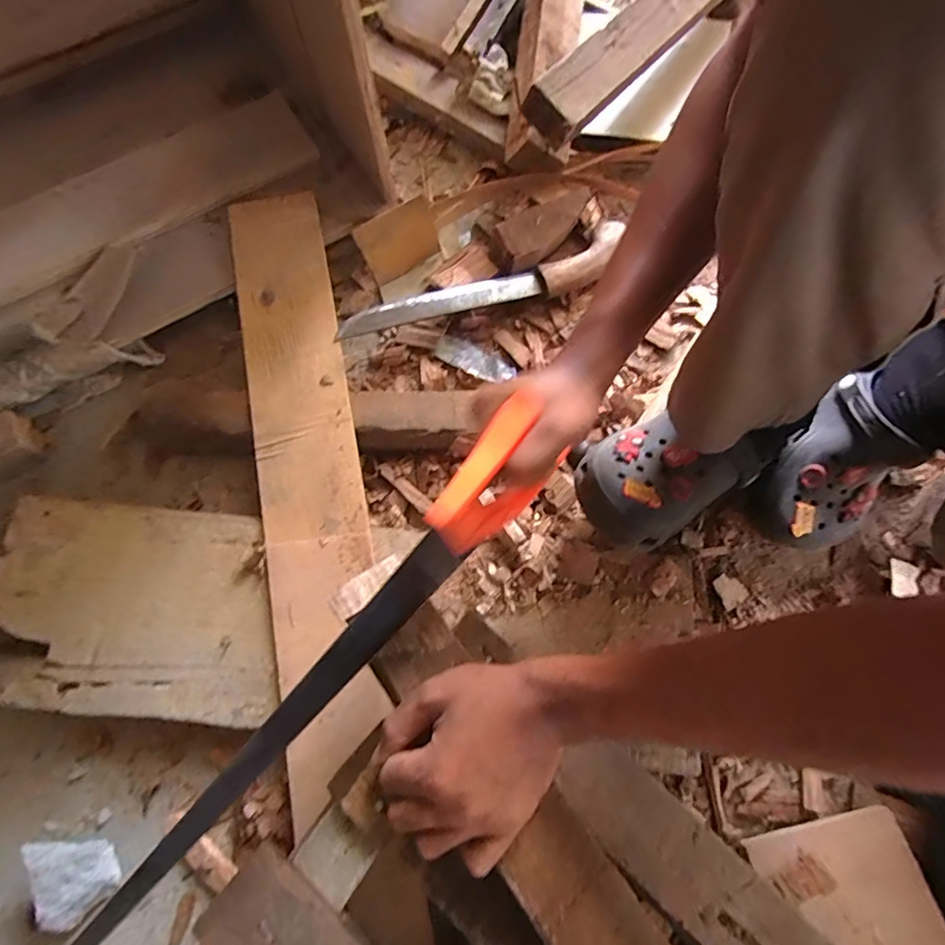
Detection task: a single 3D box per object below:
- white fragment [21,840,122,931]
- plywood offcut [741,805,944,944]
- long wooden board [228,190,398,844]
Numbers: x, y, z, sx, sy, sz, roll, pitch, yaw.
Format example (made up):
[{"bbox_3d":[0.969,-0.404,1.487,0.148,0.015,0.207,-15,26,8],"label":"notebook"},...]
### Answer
[{"bbox_3d":[-0.337,0.340,0.428,0.056,0.032,0.070,-22,75,-6],"label":"white fragment"},{"bbox_3d":[0.304,0.345,0.405,0.120,0.011,0.112,-15,63,0],"label":"plywood offcut"},{"bbox_3d":[-0.169,-0.018,0.503,0.104,0.021,0.607,-12,74,-3],"label":"long wooden board"}]

